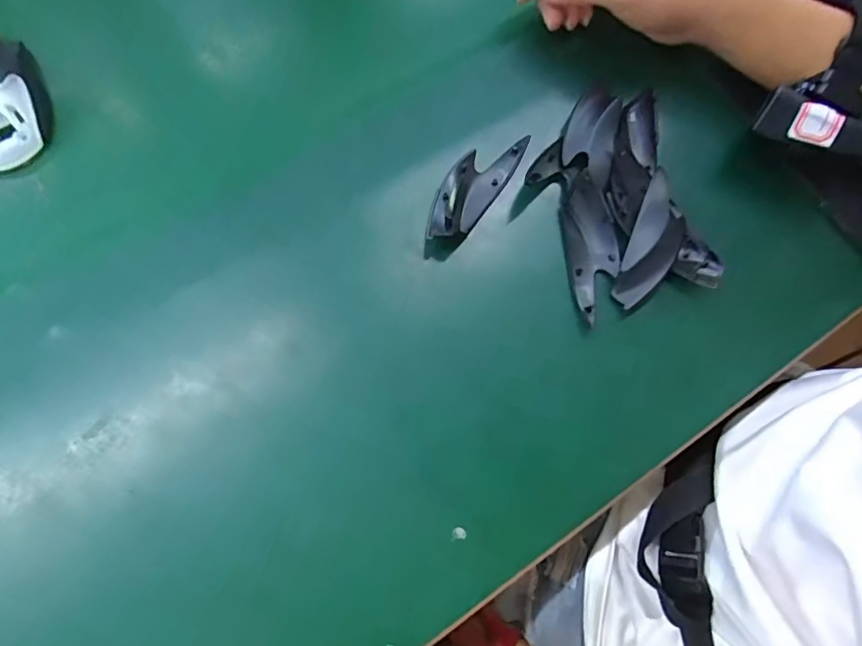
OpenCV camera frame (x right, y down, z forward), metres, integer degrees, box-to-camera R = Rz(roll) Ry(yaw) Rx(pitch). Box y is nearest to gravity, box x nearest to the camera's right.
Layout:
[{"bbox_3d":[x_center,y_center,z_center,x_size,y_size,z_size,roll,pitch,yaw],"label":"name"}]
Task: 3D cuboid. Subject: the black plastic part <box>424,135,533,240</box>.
[{"bbox_3d":[0.027,-0.092,0.334,0.031,0.023,0.094,32,75,9],"label":"black plastic part"}]

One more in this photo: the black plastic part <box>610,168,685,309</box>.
[{"bbox_3d":[0.147,-0.056,0.334,0.033,0.015,0.099,24,74,7],"label":"black plastic part"}]

